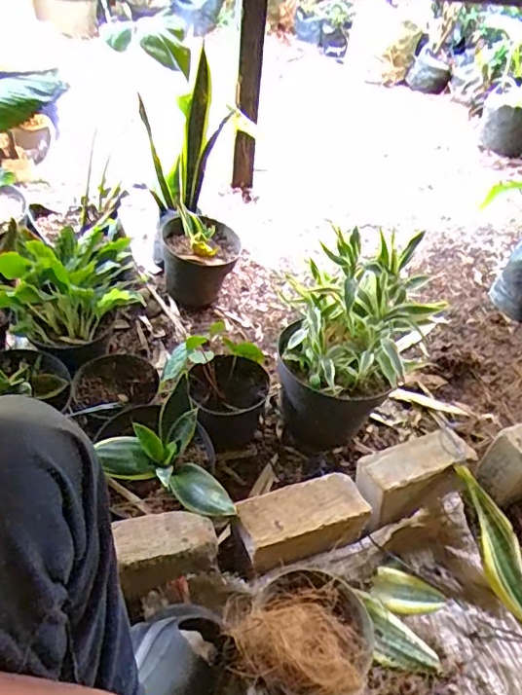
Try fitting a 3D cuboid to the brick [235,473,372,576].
[{"bbox_3d":[0.057,0.245,0.774,0.178,0.059,0.088,-12,45,-18],"label":"brick"}]

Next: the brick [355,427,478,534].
[{"bbox_3d":[0.236,0.198,0.859,0.191,0.066,0.090,-16,47,-21],"label":"brick"}]

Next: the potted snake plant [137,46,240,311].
[{"bbox_3d":[-0.148,-0.325,1.213,0.194,0.491,0.200,-2,43,-8],"label":"potted snake plant"}]

